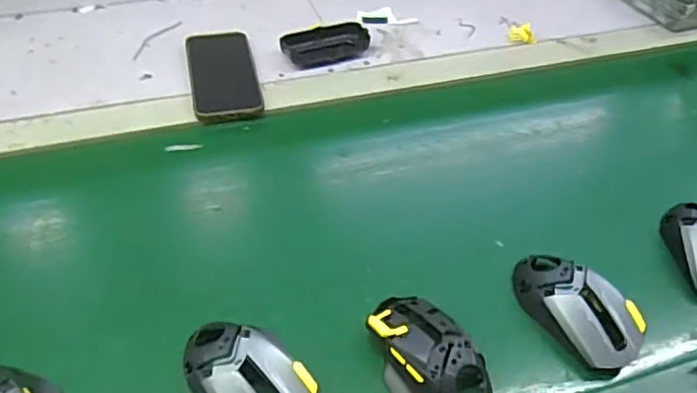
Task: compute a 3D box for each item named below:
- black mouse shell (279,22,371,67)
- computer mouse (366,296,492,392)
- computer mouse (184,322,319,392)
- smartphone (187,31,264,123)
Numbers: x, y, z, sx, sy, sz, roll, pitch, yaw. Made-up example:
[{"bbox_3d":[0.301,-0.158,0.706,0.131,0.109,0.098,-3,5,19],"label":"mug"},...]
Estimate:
[{"bbox_3d":[-0.029,-0.191,0.763,0.109,0.025,0.049,-17,51,-18],"label":"black mouse shell"},{"bbox_3d":[0.062,0.128,0.475,0.069,0.034,0.119,-24,53,-23],"label":"computer mouse"},{"bbox_3d":[-0.074,0.137,0.456,0.117,0.039,0.068,32,53,23],"label":"computer mouse"},{"bbox_3d":[-0.150,-0.148,0.722,0.075,0.011,0.161,-9,49,-11],"label":"smartphone"}]

